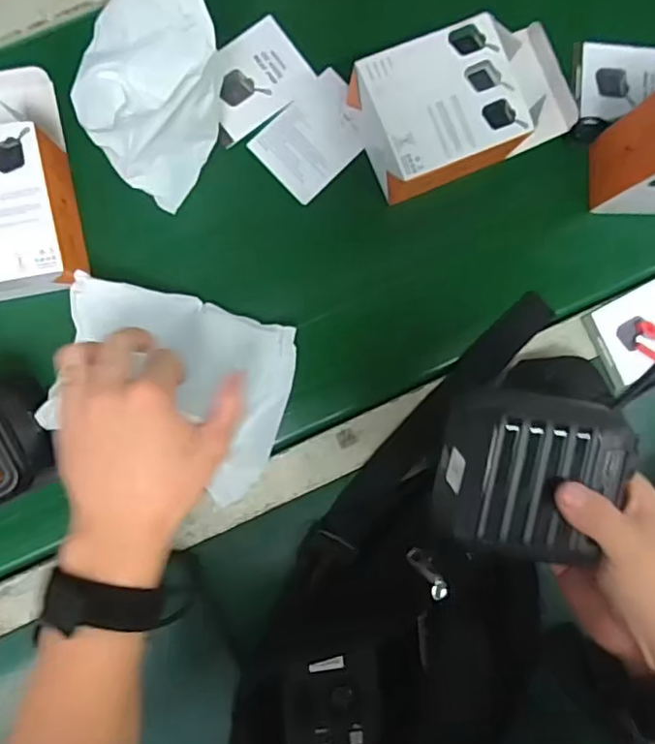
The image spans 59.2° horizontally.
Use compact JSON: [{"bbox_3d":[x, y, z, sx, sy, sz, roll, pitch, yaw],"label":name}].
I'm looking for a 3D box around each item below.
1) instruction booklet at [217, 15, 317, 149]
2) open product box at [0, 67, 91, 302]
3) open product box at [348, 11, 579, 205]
[{"bbox_3d":[-0.065,-0.246,0.486,0.096,0.006,0.068,-38,96,-6],"label":"instruction booklet"},{"bbox_3d":[-0.252,-0.146,0.442,0.105,0.064,0.181,-15,93,-5],"label":"open product box"},{"bbox_3d":[0.118,-0.219,0.468,0.180,0.067,0.099,-21,93,-5],"label":"open product box"}]

